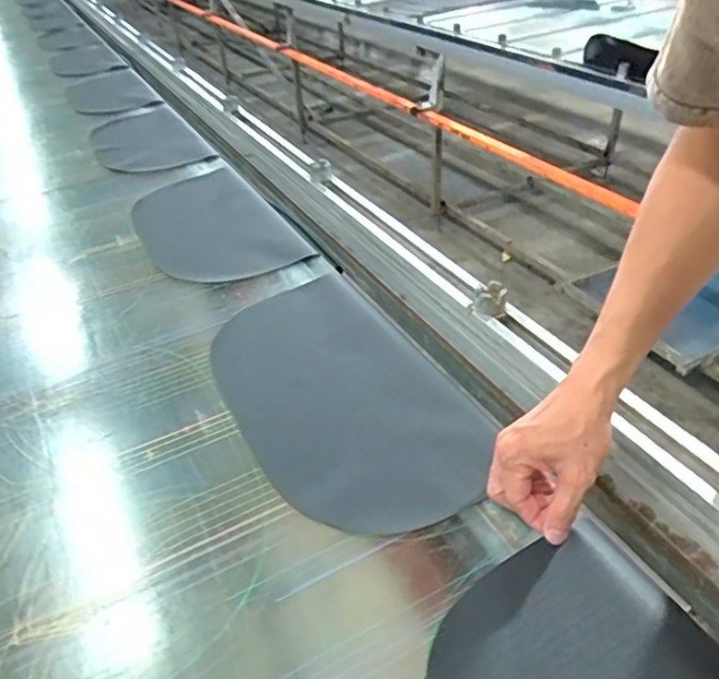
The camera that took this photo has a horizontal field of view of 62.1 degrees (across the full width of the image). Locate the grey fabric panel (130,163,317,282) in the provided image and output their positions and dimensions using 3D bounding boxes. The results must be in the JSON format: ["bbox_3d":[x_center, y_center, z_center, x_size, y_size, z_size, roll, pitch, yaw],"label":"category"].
[{"bbox_3d":[-0.266,-0.204,1.062,0.237,0.030,0.445,-23,41,-22],"label":"grey fabric panel"}]

